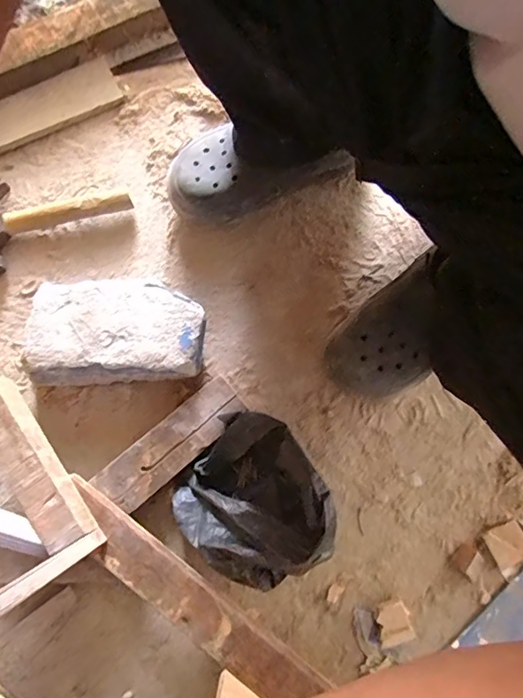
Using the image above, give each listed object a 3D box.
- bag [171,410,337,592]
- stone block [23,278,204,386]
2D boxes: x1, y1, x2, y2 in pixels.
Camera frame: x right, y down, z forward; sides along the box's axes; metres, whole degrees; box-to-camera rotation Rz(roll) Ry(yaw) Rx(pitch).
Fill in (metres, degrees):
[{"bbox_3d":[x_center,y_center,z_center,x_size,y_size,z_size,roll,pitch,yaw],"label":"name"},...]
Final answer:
[{"bbox_3d":[-0.010,0.170,0.549,0.152,0.112,0.166,-40,81,-6],"label":"bag"},{"bbox_3d":[-0.172,-0.018,0.607,0.205,0.075,0.120,-1,79,1],"label":"stone block"}]

